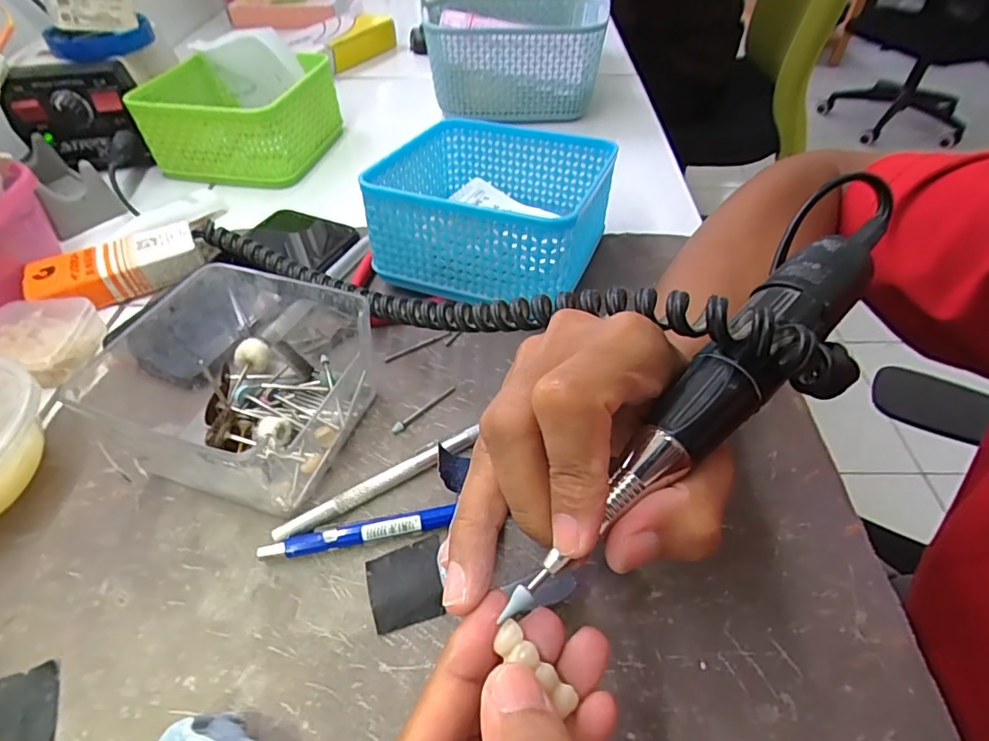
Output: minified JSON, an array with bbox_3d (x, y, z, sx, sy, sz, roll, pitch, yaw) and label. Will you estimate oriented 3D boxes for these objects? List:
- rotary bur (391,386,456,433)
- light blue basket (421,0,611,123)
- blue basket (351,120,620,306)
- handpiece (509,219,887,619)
[{"bbox_3d":[-0.038,0.019,0.281,0.006,0.005,0.041,34,58,27],"label":"rotary bur"},{"bbox_3d":[0.018,-0.311,0.526,0.165,0.077,0.130,-3,48,-1],"label":"light blue basket"},{"bbox_3d":[0.002,-0.106,0.344,0.129,0.072,0.133,15,50,15],"label":"blue basket"},{"bbox_3d":[0.075,0.001,0.169,0.187,0.030,0.025,-42,59,-14],"label":"handpiece"}]

